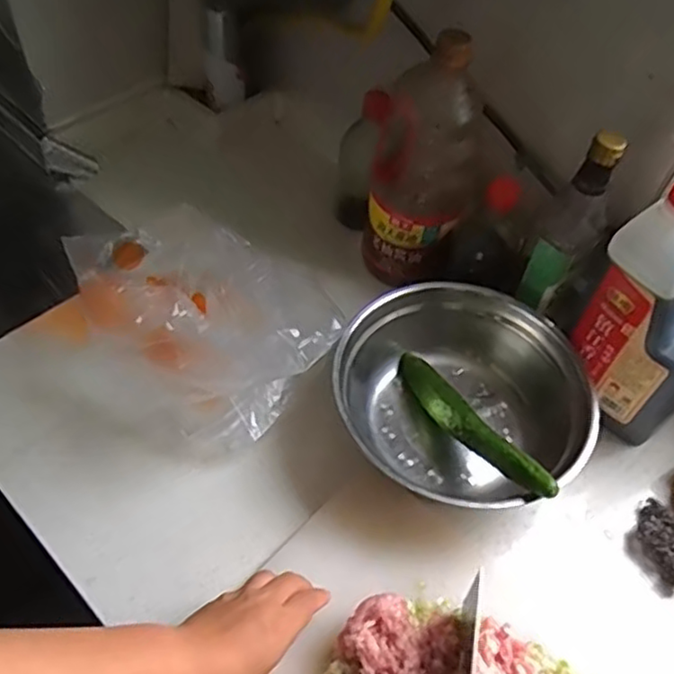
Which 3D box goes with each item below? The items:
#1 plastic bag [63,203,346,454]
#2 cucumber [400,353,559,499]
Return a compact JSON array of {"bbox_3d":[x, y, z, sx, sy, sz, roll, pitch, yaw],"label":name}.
[{"bbox_3d":[-0.150,-0.024,0.695,0.315,0.160,0.167,39,59,23],"label":"plastic bag"},{"bbox_3d":[0.132,0.088,0.675,0.029,0.032,0.247,-19,34,-19],"label":"cucumber"}]

